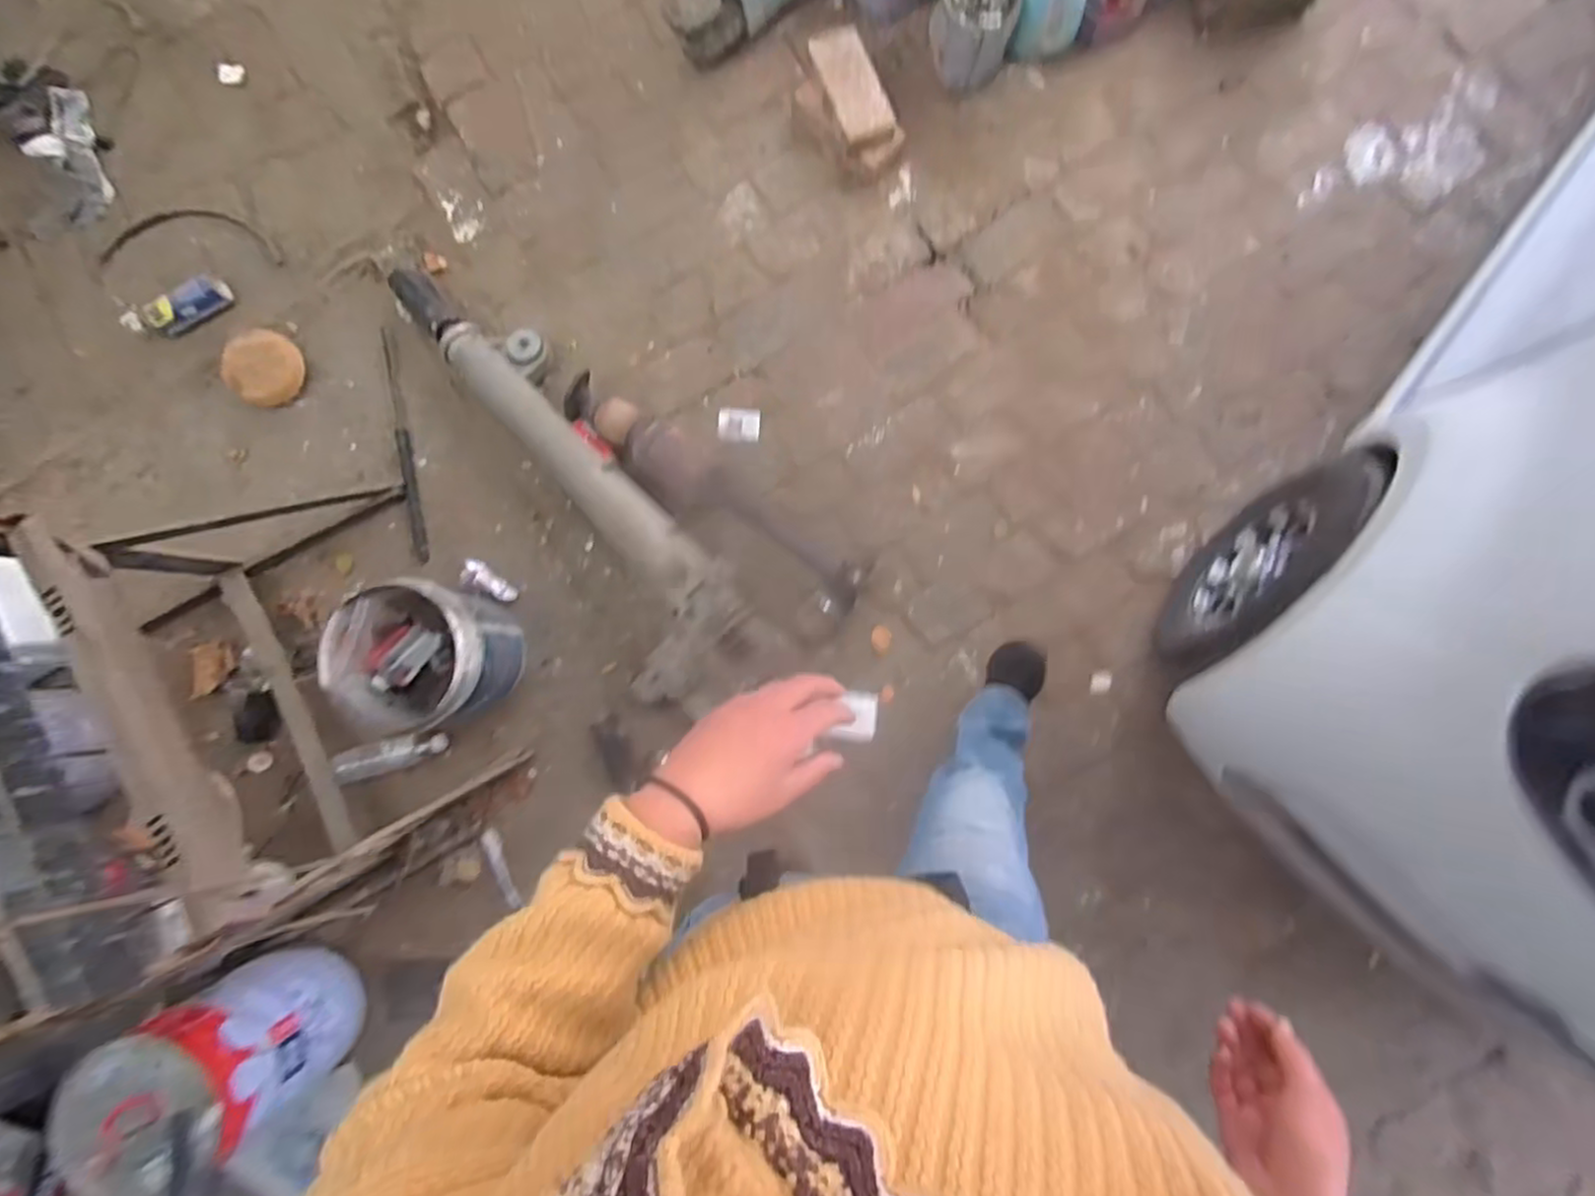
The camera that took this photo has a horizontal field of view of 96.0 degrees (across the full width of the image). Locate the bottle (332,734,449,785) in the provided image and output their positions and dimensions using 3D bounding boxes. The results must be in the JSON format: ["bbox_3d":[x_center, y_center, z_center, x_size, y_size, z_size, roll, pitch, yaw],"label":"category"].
[{"bbox_3d":[-0.812,0.315,1.431,0.209,0.049,0.065,-14,88,-14],"label":"bottle"}]

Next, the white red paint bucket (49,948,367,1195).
[{"bbox_3d":[-0.957,0.784,1.208,0.277,0.383,0.237,-34,86,-2],"label":"white red paint bucket"}]

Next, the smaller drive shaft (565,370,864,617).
[{"bbox_3d":[-0.179,-0.211,1.462,0.727,0.126,0.136,37,87,4],"label":"smaller drive shaft"}]

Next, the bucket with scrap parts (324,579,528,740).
[{"bbox_3d":[-0.696,0.107,1.371,0.276,0.270,0.252,0,85,1],"label":"bucket with scrap parts"}]

